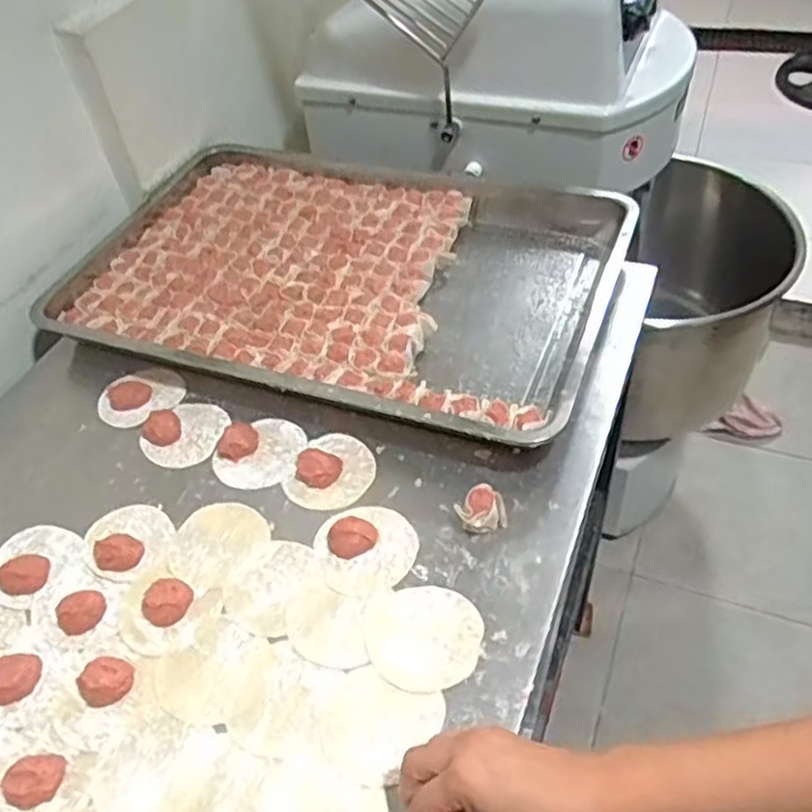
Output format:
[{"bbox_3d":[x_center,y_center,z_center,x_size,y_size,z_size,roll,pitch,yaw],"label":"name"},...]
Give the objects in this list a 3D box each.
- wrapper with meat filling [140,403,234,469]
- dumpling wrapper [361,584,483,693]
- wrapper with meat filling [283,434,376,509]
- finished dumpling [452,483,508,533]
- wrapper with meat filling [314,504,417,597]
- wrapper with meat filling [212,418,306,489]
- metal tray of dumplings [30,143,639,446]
[{"bbox_3d":[-0.212,0.023,0.709,0.081,0.016,0.078,-3,47,4],"label":"wrapper with meat filling"},{"bbox_3d":[0.011,0.172,0.552,0.089,0.004,0.080,2,47,8],"label":"dumpling wrapper"},{"bbox_3d":[-0.066,0.053,0.657,0.073,0.019,0.080,-3,47,4],"label":"wrapper with meat filling"},{"bbox_3d":[0.063,0.087,0.600,0.035,0.033,0.031,-35,53,-24],"label":"finished dumpling"},{"bbox_3d":[-0.032,0.113,0.602,0.080,0.017,0.081,-3,47,4],"label":"wrapper with meat filling"},{"bbox_3d":[-0.138,0.038,0.682,0.076,0.017,0.079,-3,47,4],"label":"wrapper with meat filling"},{"bbox_3d":[-0.078,-0.152,0.830,0.590,0.051,0.397,13,50,18],"label":"metal tray of dumplings"}]

